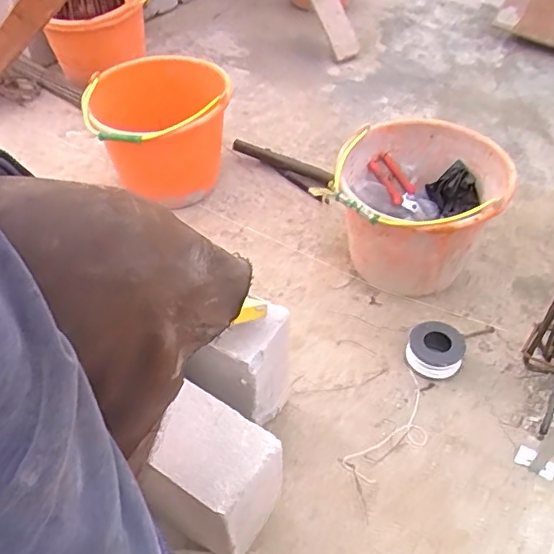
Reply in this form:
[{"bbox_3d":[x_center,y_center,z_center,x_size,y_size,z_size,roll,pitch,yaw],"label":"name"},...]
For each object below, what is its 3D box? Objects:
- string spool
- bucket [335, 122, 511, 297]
[{"bbox_3d":[0.251,0.117,0.891,0.083,0.053,0.080,-1,46,1],"label":"string spool"},{"bbox_3d":[0.241,-0.104,0.980,0.263,0.222,0.271,0,46,0],"label":"bucket"}]

